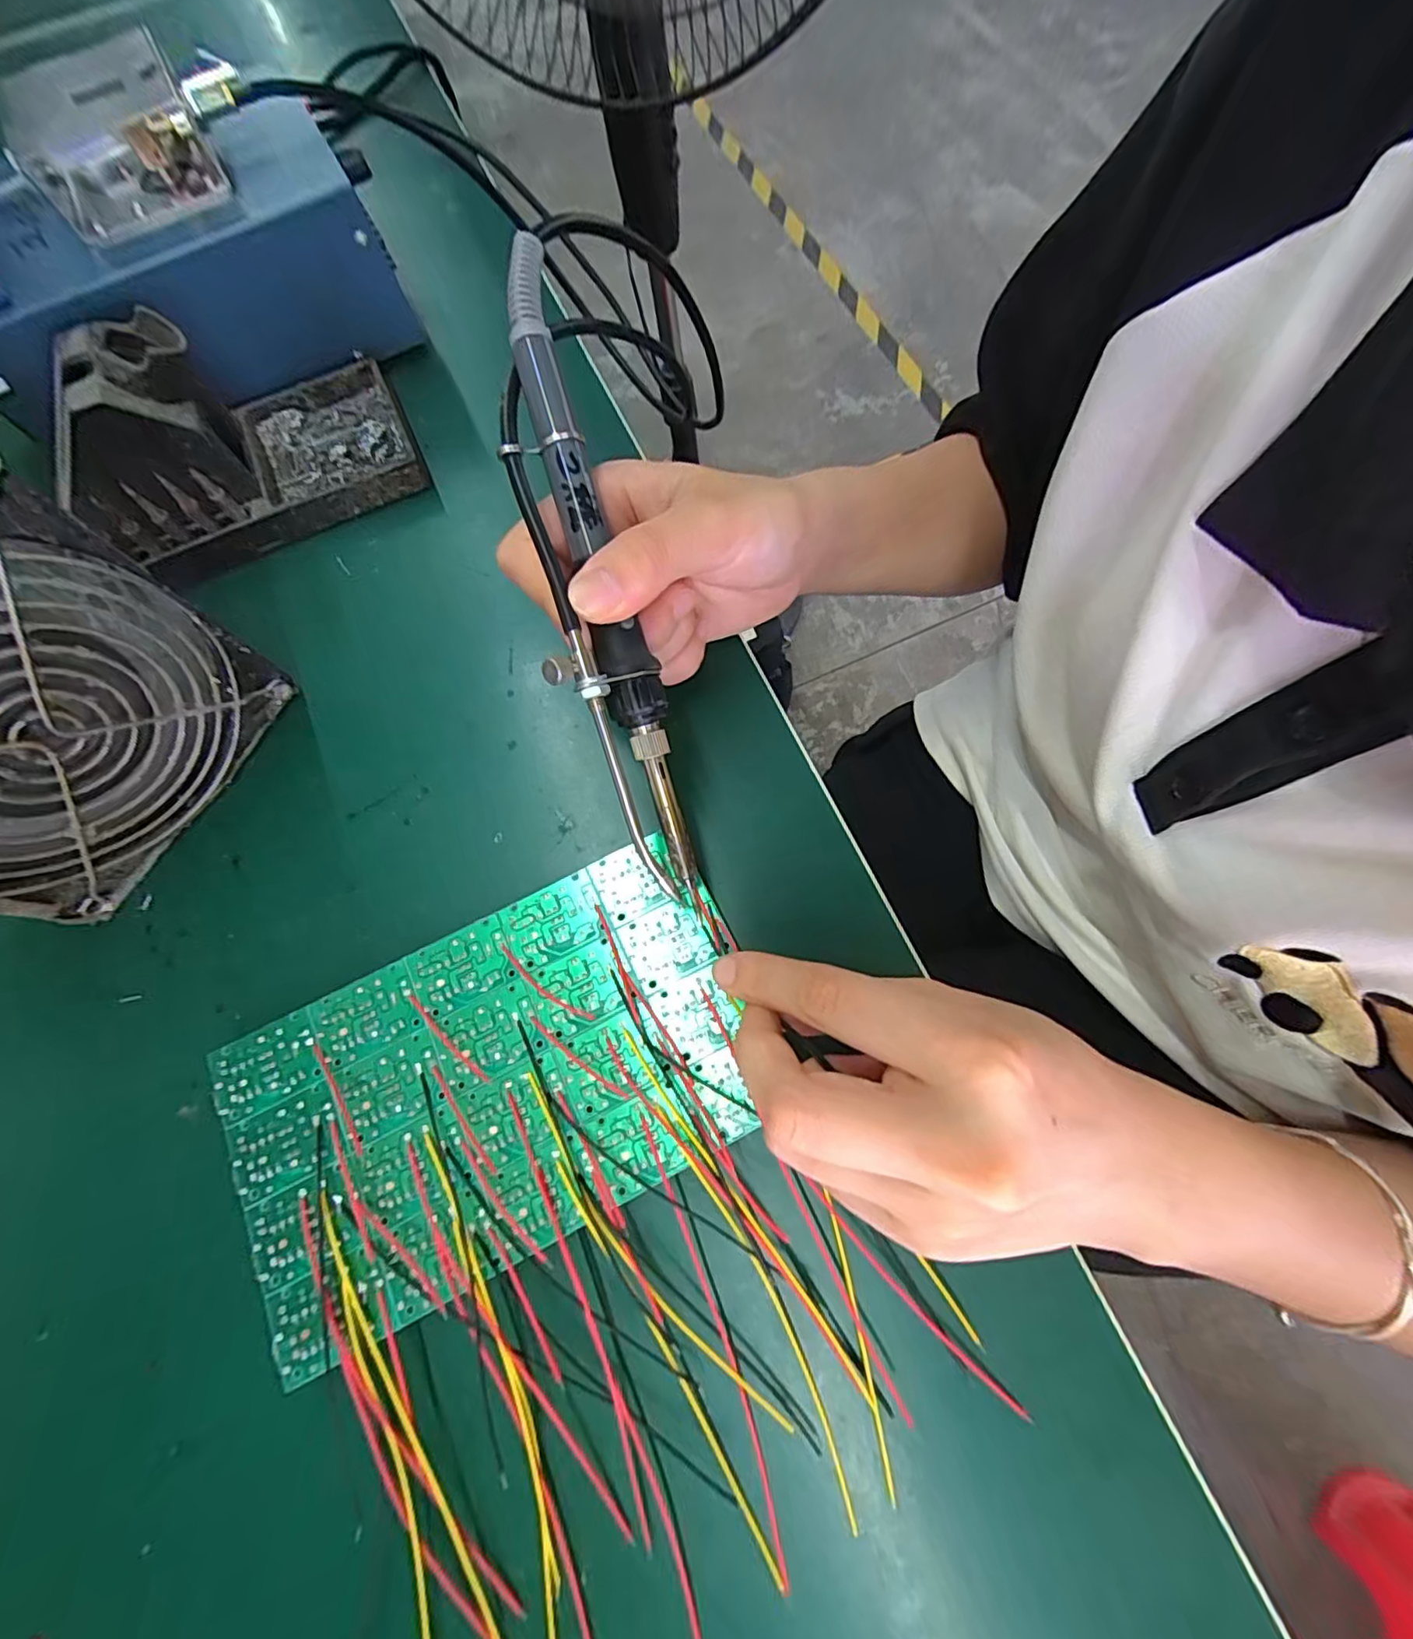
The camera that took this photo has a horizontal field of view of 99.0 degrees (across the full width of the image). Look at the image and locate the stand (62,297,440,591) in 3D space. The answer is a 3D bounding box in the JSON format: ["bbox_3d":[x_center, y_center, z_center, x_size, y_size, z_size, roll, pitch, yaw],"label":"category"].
[{"bbox_3d":[-0.209,-0.171,0.262,0.139,0.065,0.078,-29,74,-7],"label":"stand"}]

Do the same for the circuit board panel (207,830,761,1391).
[{"bbox_3d":[-0.068,0.084,0.196,0.169,0.005,0.100,-26,74,-6],"label":"circuit board panel"}]

